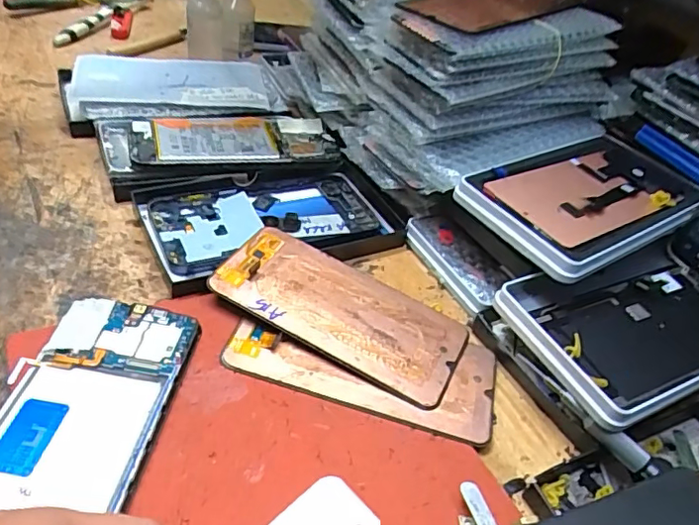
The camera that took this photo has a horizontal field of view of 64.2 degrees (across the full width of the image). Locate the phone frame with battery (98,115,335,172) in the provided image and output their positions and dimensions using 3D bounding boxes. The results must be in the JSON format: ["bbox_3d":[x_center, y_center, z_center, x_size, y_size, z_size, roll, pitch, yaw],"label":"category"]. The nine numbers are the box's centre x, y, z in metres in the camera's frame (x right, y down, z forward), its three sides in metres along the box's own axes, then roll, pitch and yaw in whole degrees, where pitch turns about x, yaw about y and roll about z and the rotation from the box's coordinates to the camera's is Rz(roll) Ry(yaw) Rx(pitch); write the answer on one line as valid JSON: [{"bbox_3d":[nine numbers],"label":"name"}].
[{"bbox_3d":[-0.105,-0.098,0.453,0.181,0.012,0.071,-3,47,-15],"label":"phone frame with battery"}]

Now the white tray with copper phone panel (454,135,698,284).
[{"bbox_3d":[0.164,-0.045,0.385,0.168,0.015,0.101,-21,54,-32],"label":"white tray with copper phone panel"}]

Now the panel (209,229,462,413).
[{"bbox_3d":[-0.005,0.028,0.339,0.150,0.005,0.068,28,47,10],"label":"panel"}]

